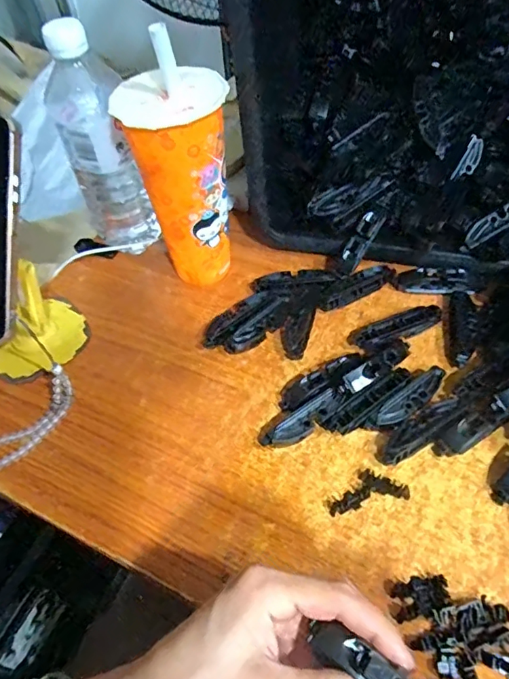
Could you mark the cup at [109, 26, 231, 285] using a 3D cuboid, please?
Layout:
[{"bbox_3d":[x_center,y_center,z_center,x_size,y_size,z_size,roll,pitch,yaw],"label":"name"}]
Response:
[{"bbox_3d":[-0.060,-0.138,0.436,0.083,0.196,0.081,-12,52,-4],"label":"cup"}]

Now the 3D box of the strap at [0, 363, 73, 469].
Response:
[{"bbox_3d":[-0.183,0.068,0.402,0.031,0.022,0.096,29,61,25],"label":"strap"}]

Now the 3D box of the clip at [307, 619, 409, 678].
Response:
[{"bbox_3d":[0.044,0.140,0.218,0.041,0.009,0.014,18,56,31],"label":"clip"}]

